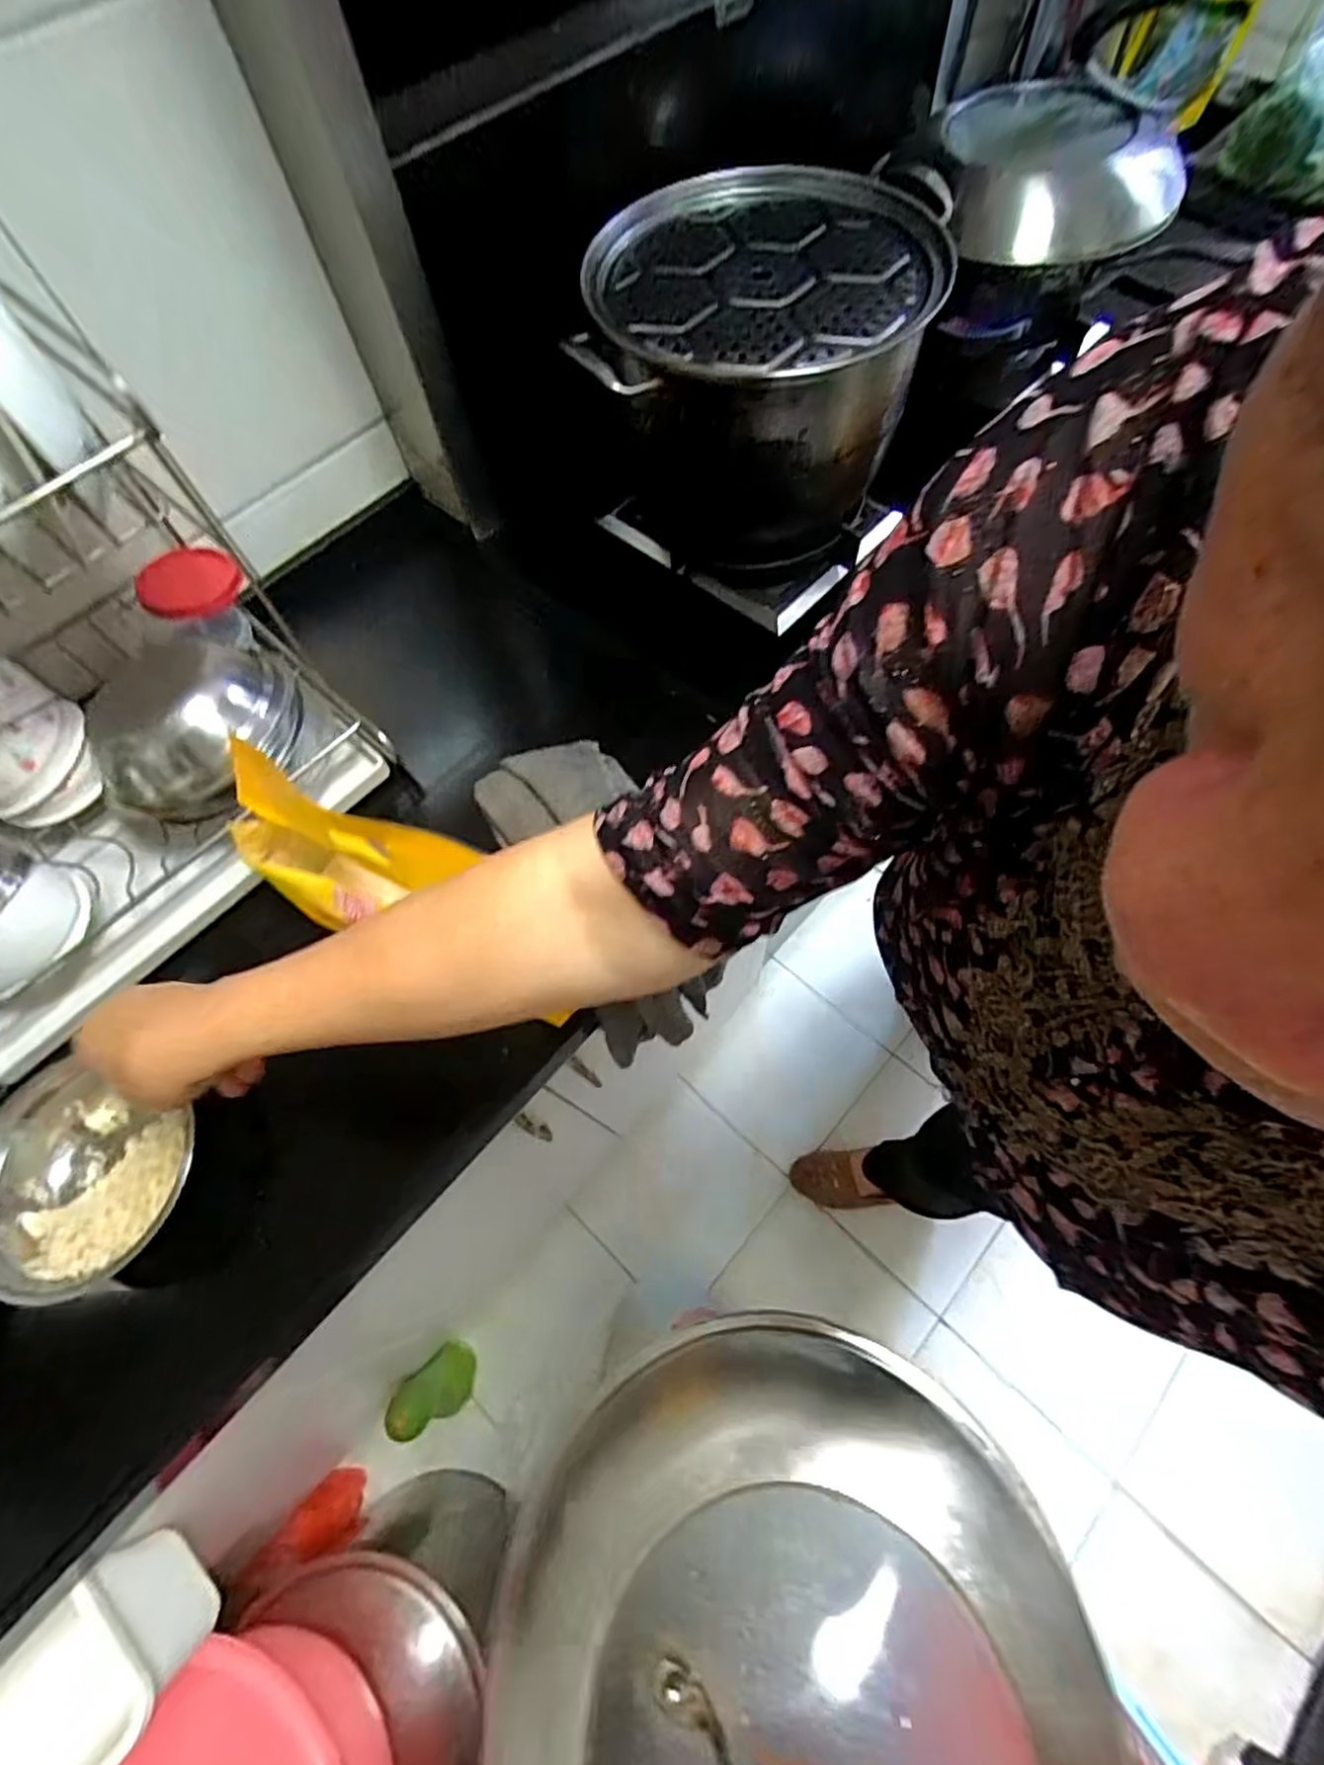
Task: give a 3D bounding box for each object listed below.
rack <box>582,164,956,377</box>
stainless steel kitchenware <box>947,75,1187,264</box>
[{"bbox_3d":[0.089,-0.504,0.566,0.293,0.023,0.254,-29,69,-8],"label":"rack"},{"bbox_3d":[0.415,-0.741,0.722,0.235,0.090,0.284,22,60,15],"label":"stainless steel kitchenware"}]

